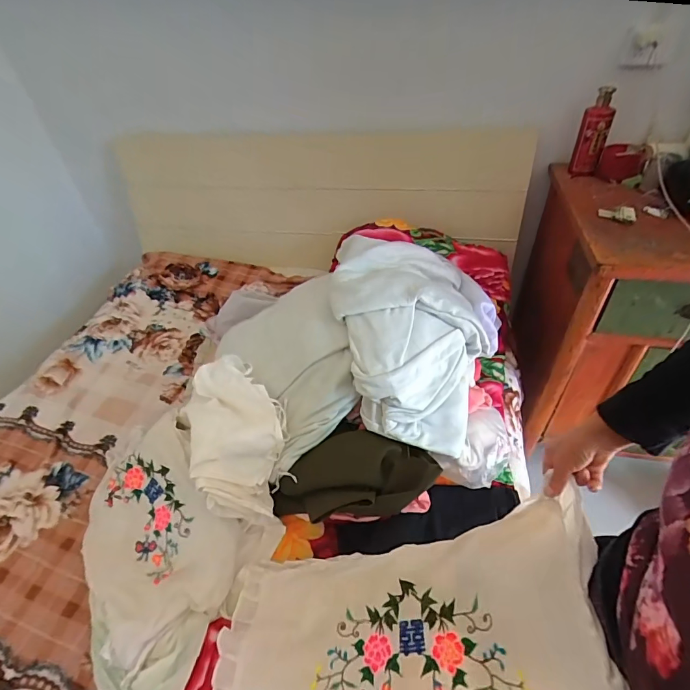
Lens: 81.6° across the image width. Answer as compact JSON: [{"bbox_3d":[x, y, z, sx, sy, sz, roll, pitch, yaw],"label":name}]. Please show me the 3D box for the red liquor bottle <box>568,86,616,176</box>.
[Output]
[{"bbox_3d":[0.659,-0.563,1.059,0.070,0.197,0.063,19,48,23],"label":"red liquor bottle"}]

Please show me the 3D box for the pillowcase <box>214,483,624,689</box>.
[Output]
[{"bbox_3d":[0.049,0.439,0.536,0.520,0.276,0.355,-2,43,3],"label":"pillowcase"}]

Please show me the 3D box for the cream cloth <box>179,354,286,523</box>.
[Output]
[{"bbox_3d":[-0.233,0.178,0.849,0.187,0.110,0.341,-22,46,-18],"label":"cream cloth"}]

